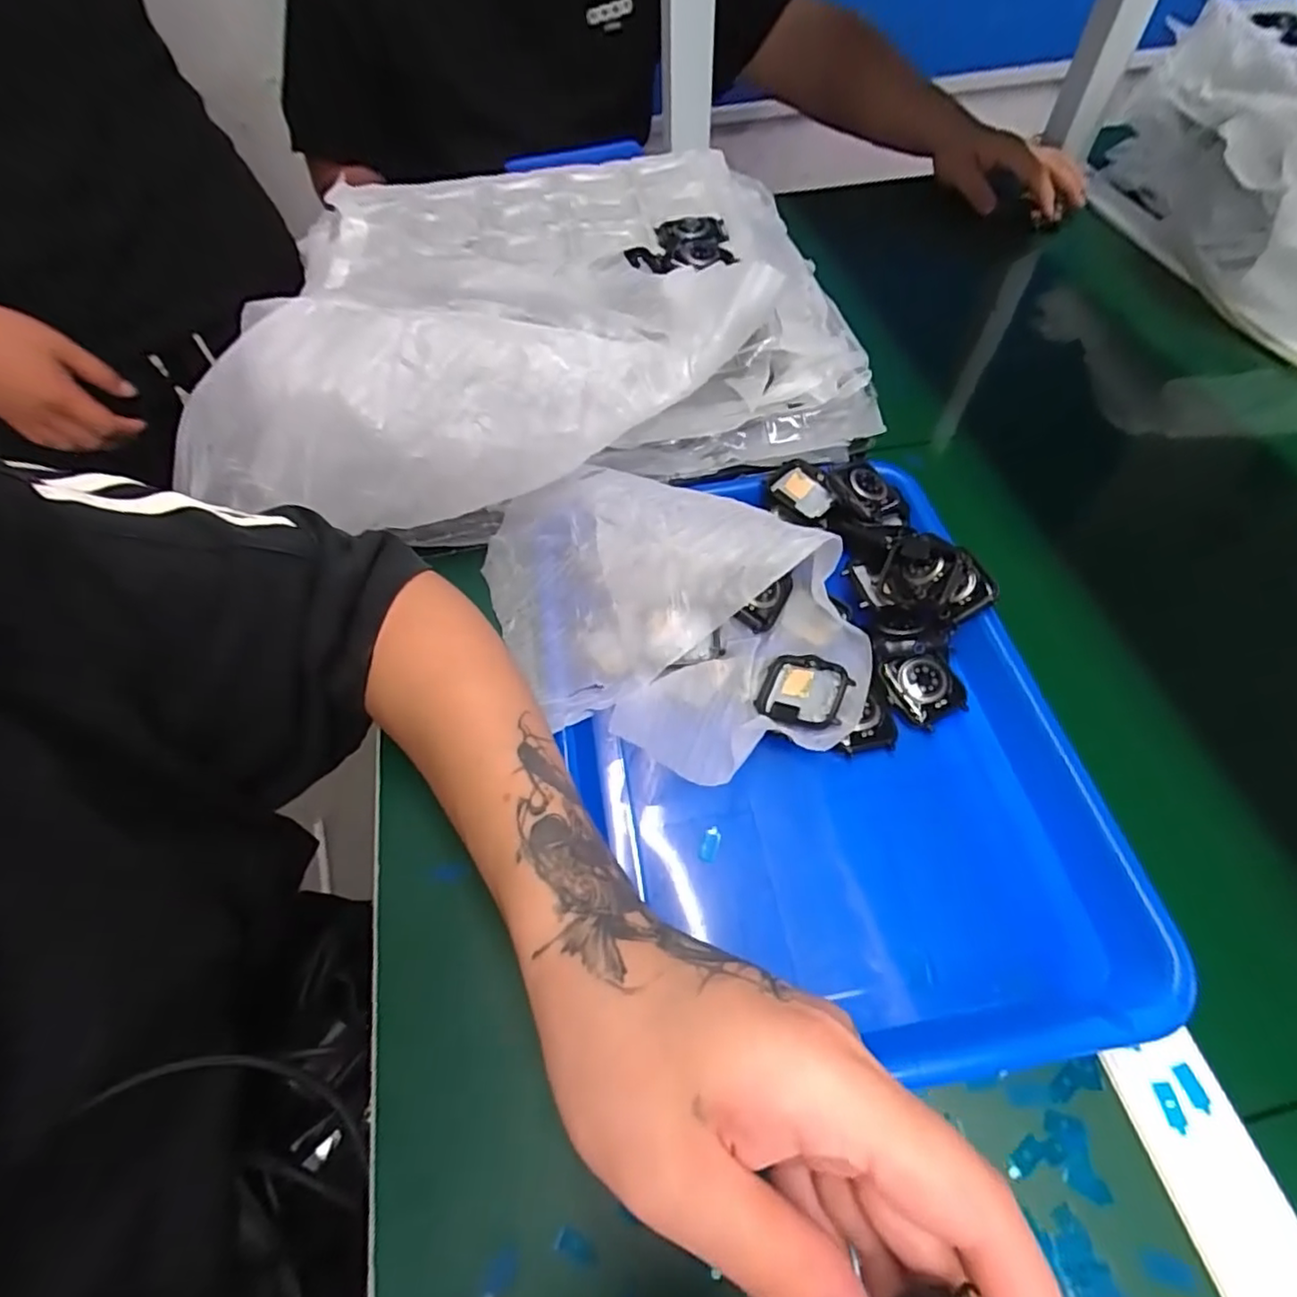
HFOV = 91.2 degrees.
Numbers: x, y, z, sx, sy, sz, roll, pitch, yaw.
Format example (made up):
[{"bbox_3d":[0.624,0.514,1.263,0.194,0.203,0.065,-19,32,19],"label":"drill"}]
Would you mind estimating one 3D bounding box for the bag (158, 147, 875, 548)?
[{"bbox_3d":[-0.075,-0.236,0.440,0.398,0.130,0.315,-11,57,-4],"label":"bag"}]

